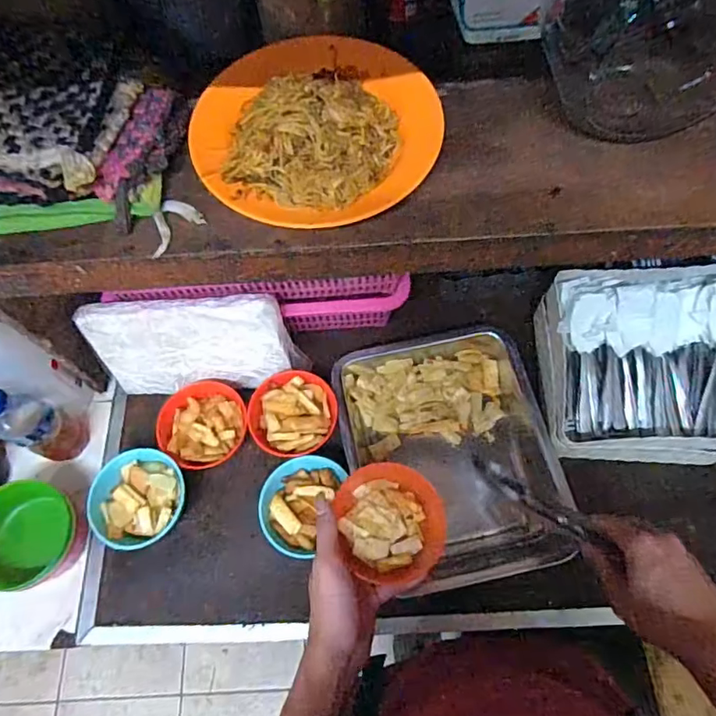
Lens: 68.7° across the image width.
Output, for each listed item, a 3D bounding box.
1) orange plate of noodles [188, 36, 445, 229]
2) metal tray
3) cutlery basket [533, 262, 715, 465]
[{"bbox_3d":[-0.036,-0.204,0.445,0.204,0.048,0.187,-1,65,2],"label":"orange plate of noodles"},{"bbox_3d":[0.111,0.119,0.660,0.236,0.069,0.302,-13,65,-3],"label":"metal tray"},{"bbox_3d":[0.344,0.004,0.635,0.215,0.130,0.222,0,65,3],"label":"cutlery basket"}]

